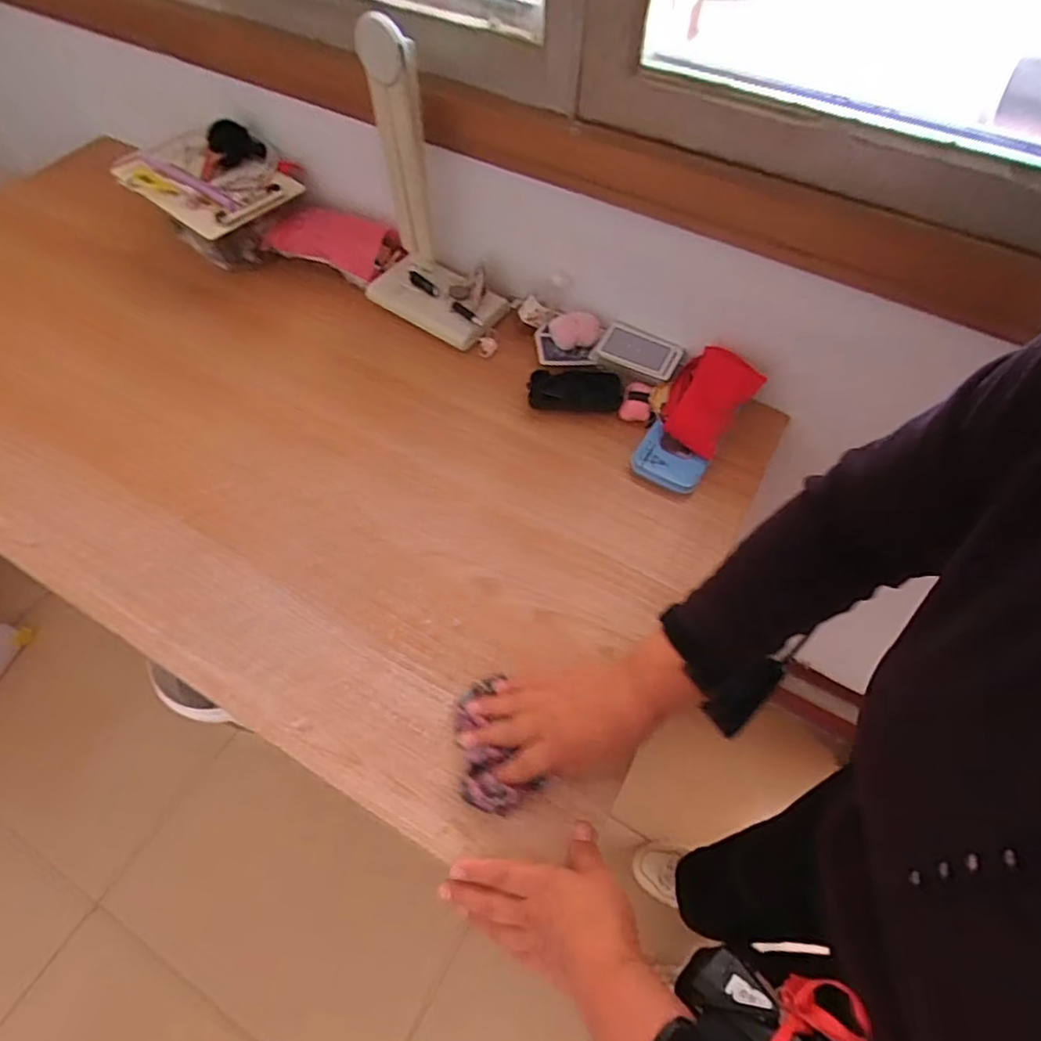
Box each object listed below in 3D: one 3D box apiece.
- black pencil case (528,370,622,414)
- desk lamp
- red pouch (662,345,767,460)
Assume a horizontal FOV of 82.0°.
[{"bbox_3d":[0.066,-0.159,0.718,0.110,0.022,0.054,3,58,0],"label":"black pencil case"},{"bbox_3d":[-0.107,-0.363,0.685,0.168,0.299,0.106,35,64,18],"label":"desk lamp"},{"bbox_3d":[0.216,-0.142,0.701,0.086,0.045,0.126,33,88,4],"label":"red pouch"}]

